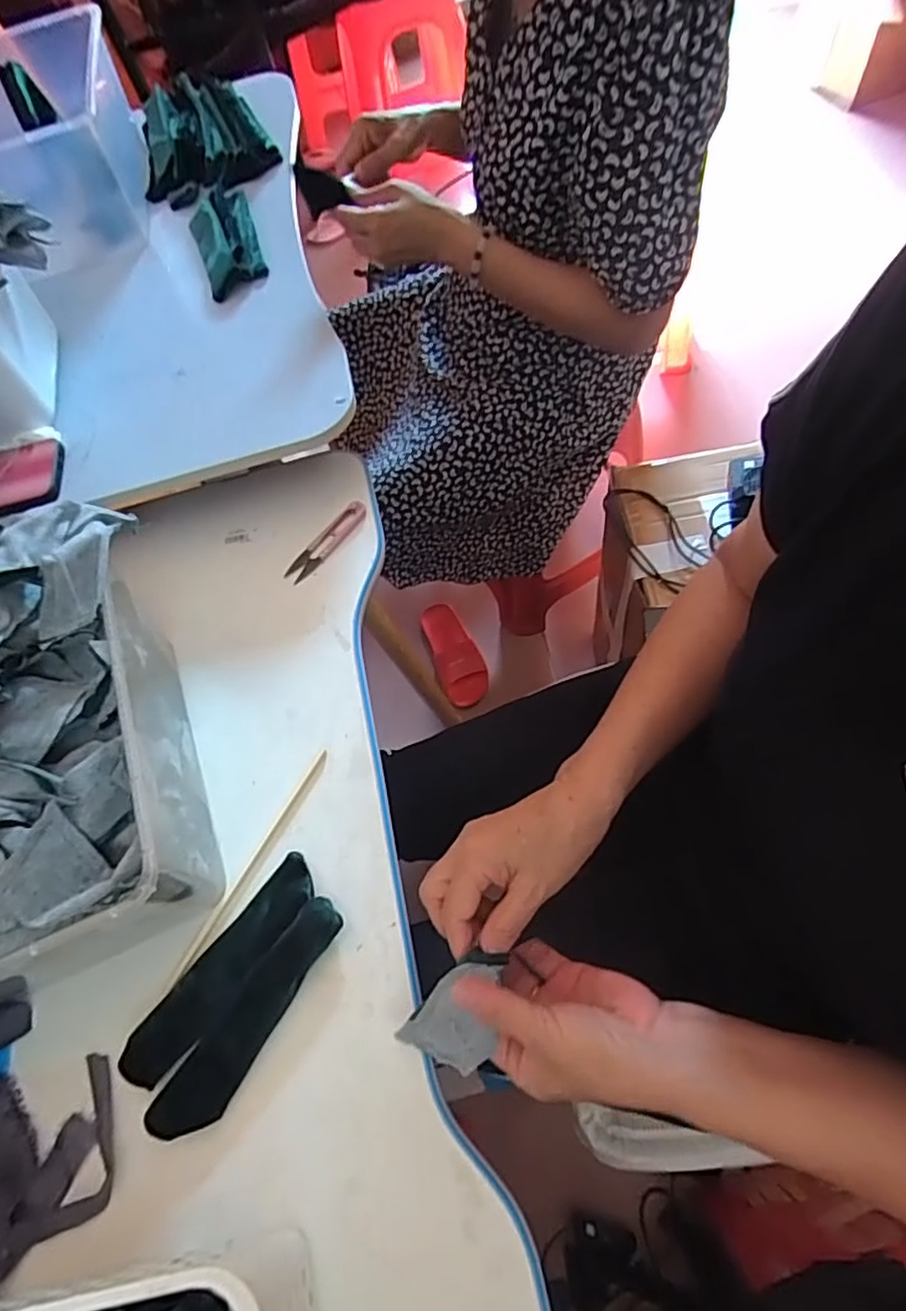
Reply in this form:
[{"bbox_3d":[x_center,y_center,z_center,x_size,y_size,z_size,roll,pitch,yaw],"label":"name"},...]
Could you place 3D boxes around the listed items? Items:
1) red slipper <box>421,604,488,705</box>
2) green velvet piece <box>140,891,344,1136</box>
[{"bbox_3d":[0.000,-0.006,1.186,0.081,0.044,0.205,-21,75,-9],"label":"red slipper"},{"bbox_3d":[-0.133,0.238,0.414,0.037,0.018,0.164,33,80,18],"label":"green velvet piece"}]

